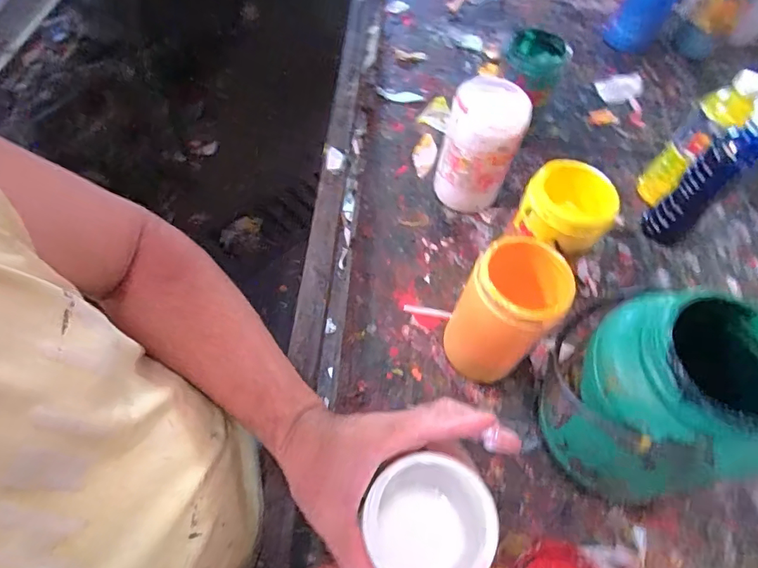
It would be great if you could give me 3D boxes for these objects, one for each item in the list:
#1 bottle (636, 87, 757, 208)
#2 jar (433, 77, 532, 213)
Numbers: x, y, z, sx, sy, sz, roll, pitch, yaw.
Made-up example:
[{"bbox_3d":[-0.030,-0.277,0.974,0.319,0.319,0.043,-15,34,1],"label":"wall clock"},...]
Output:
[{"bbox_3d":[0.430,-0.180,0.662,0.062,0.196,0.071,39,65,20],"label":"bottle"},{"bbox_3d":[0.137,-0.183,0.648,0.103,0.156,0.096,1,58,-2],"label":"jar"}]

